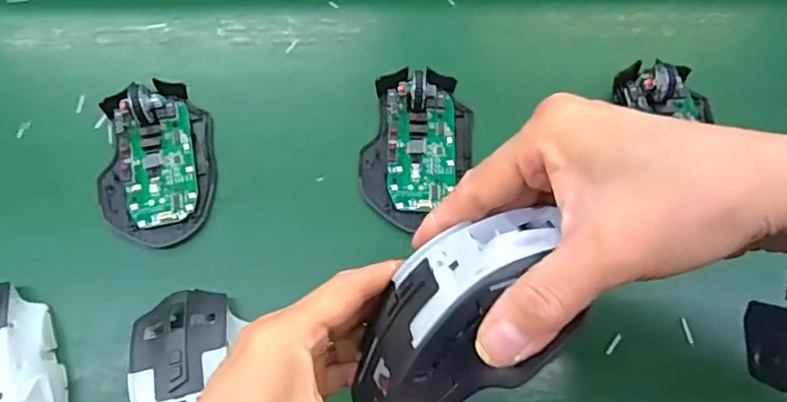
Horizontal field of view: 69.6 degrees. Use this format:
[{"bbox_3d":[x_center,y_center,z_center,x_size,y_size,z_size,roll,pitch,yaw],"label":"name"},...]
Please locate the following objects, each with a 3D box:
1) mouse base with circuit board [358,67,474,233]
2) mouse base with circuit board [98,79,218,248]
[{"bbox_3d":[0.016,-0.039,0.381,0.073,0.032,0.112,5,69,1],"label":"mouse base with circuit board"},{"bbox_3d":[-0.161,-0.027,0.376,0.074,0.030,0.113,-11,70,-5],"label":"mouse base with circuit board"}]

